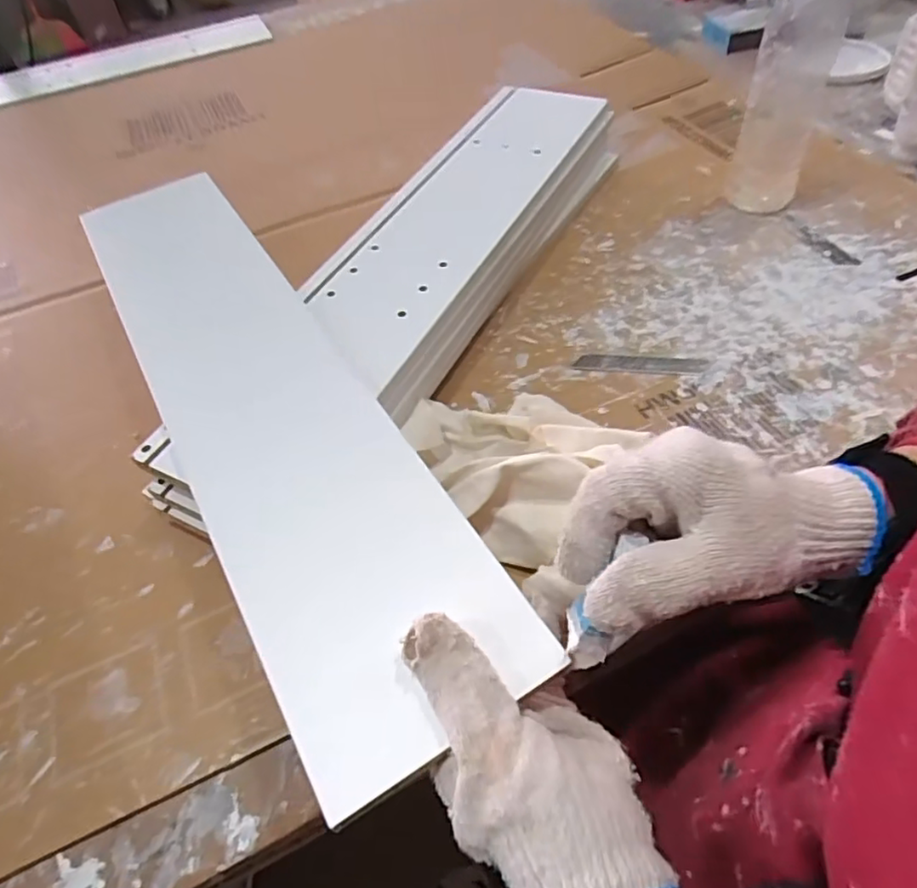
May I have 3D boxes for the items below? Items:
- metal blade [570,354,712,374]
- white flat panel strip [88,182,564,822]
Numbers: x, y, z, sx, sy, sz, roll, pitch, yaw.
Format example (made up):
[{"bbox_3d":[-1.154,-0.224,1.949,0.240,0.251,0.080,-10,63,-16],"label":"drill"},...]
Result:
[{"bbox_3d":[0.143,-0.064,0.488,0.101,0.004,0.019,3,53,8],"label":"metal blade"},{"bbox_3d":[-0.137,-0.047,0.411,0.122,0.011,0.529,-28,55,-15],"label":"white flat panel strip"}]

